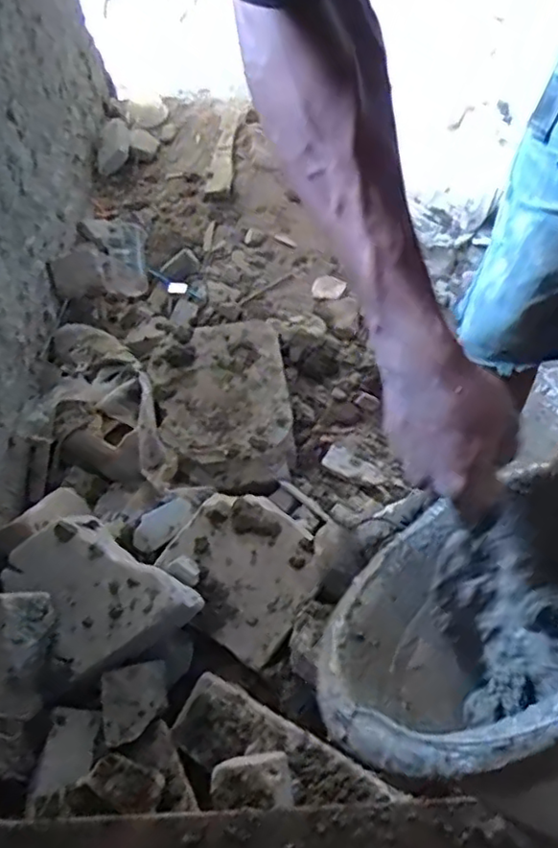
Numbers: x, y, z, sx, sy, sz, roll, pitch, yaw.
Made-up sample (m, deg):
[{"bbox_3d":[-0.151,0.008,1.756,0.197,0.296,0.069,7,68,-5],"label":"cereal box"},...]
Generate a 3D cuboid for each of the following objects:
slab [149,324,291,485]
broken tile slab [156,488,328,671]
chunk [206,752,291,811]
[{"bbox_3d":[-0.093,-0.039,1.016,0.216,0.038,0.303,-8,55,-3],"label":"slab"},{"bbox_3d":[-0.051,0.195,0.853,0.194,0.027,0.182,35,79,11],"label":"broken tile slab"},{"bbox_3d":[-0.029,0.378,0.666,0.088,0.051,0.056,-4,55,0],"label":"chunk"}]

